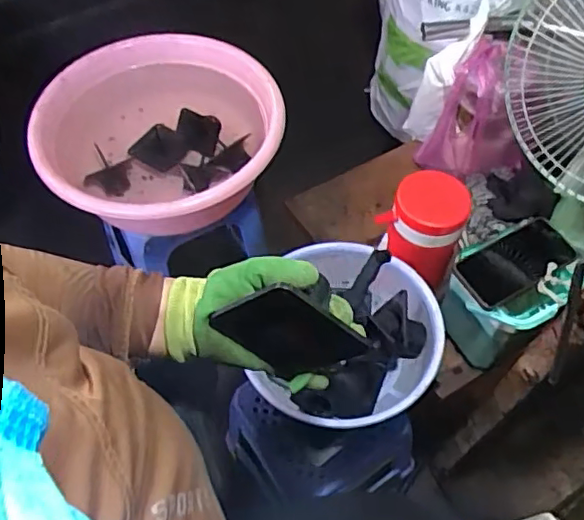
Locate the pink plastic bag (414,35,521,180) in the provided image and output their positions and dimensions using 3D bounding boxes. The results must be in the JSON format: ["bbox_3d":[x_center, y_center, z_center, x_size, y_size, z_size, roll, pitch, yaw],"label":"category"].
[{"bbox_3d":[0.309,-0.235,1.000,0.123,0.214,0.150,-20,59,-13],"label":"pink plastic bag"}]

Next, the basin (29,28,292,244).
[{"bbox_3d":[-0.232,-0.229,1.058,0.413,0.145,0.414,-5,57,-4],"label":"basin"}]

